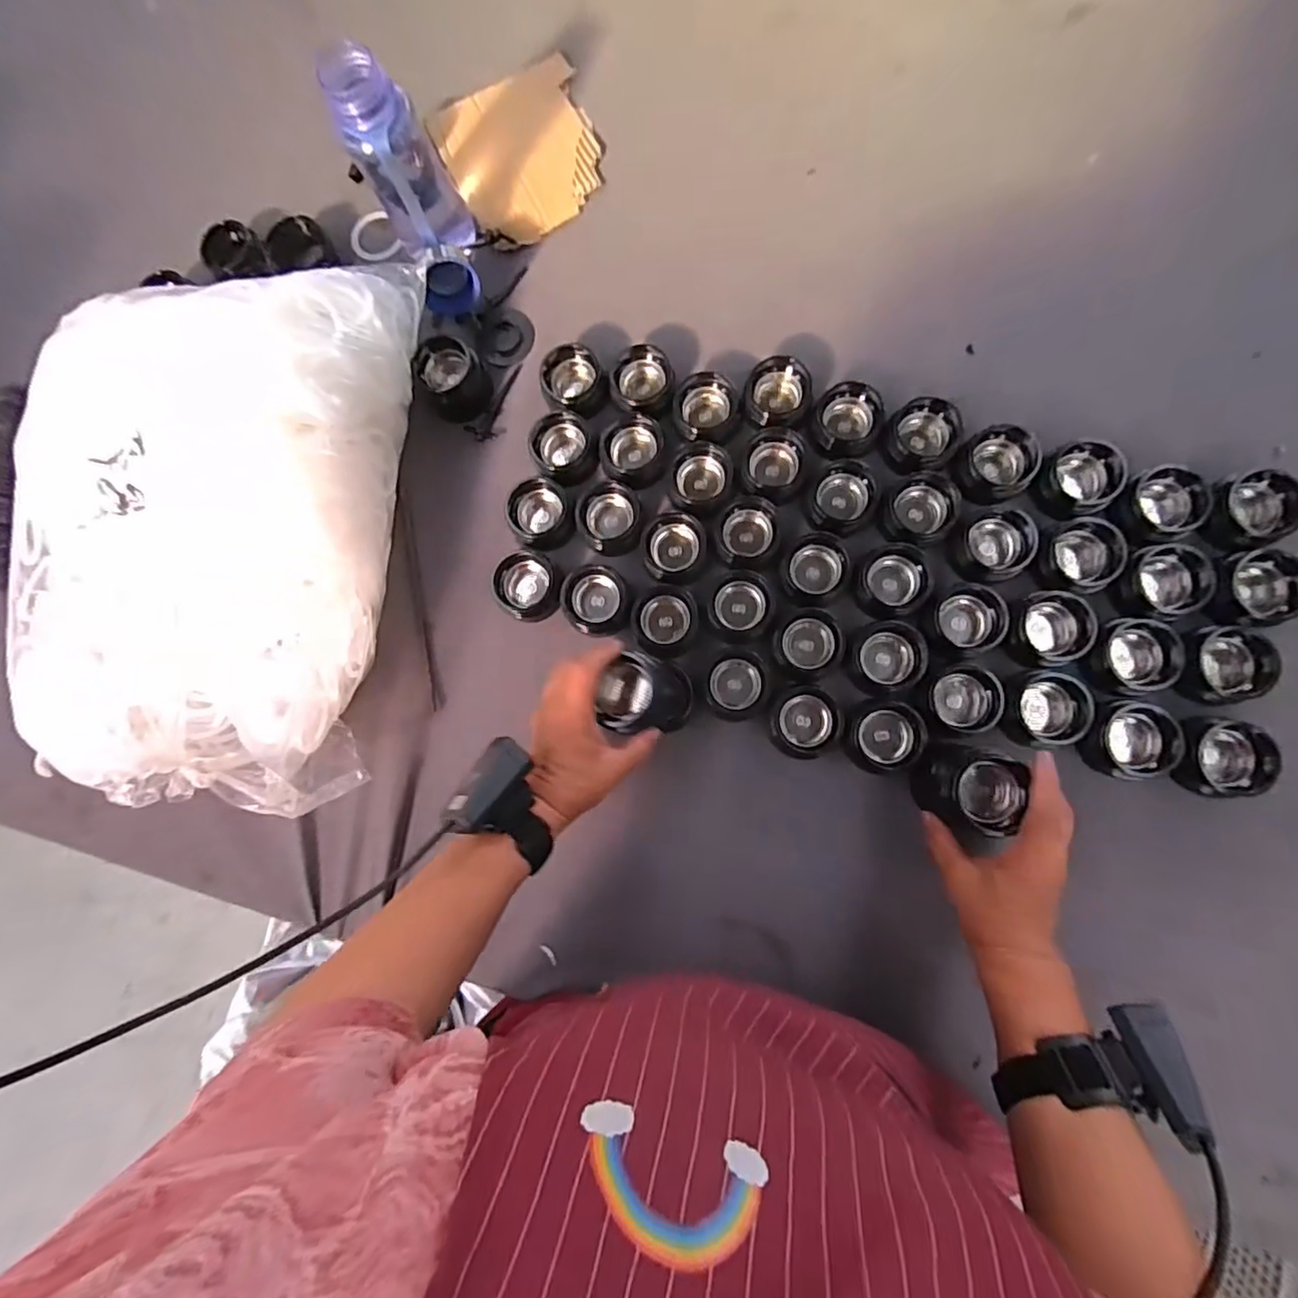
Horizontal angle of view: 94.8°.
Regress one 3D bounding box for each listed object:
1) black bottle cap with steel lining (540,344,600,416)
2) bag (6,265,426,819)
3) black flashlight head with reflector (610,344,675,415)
[{"bbox_3d":[-0.077,-0.266,0.599,0.062,0.034,0.067,18,85,8],"label":"black bottle cap with steel lining"},{"bbox_3d":[-0.388,-0.112,0.518,0.287,0.130,0.497,4,83,6],"label":"bag"},{"bbox_3d":[-0.007,-0.265,0.594,0.060,0.037,0.056,1,83,6],"label":"black flashlight head with reflector"}]

